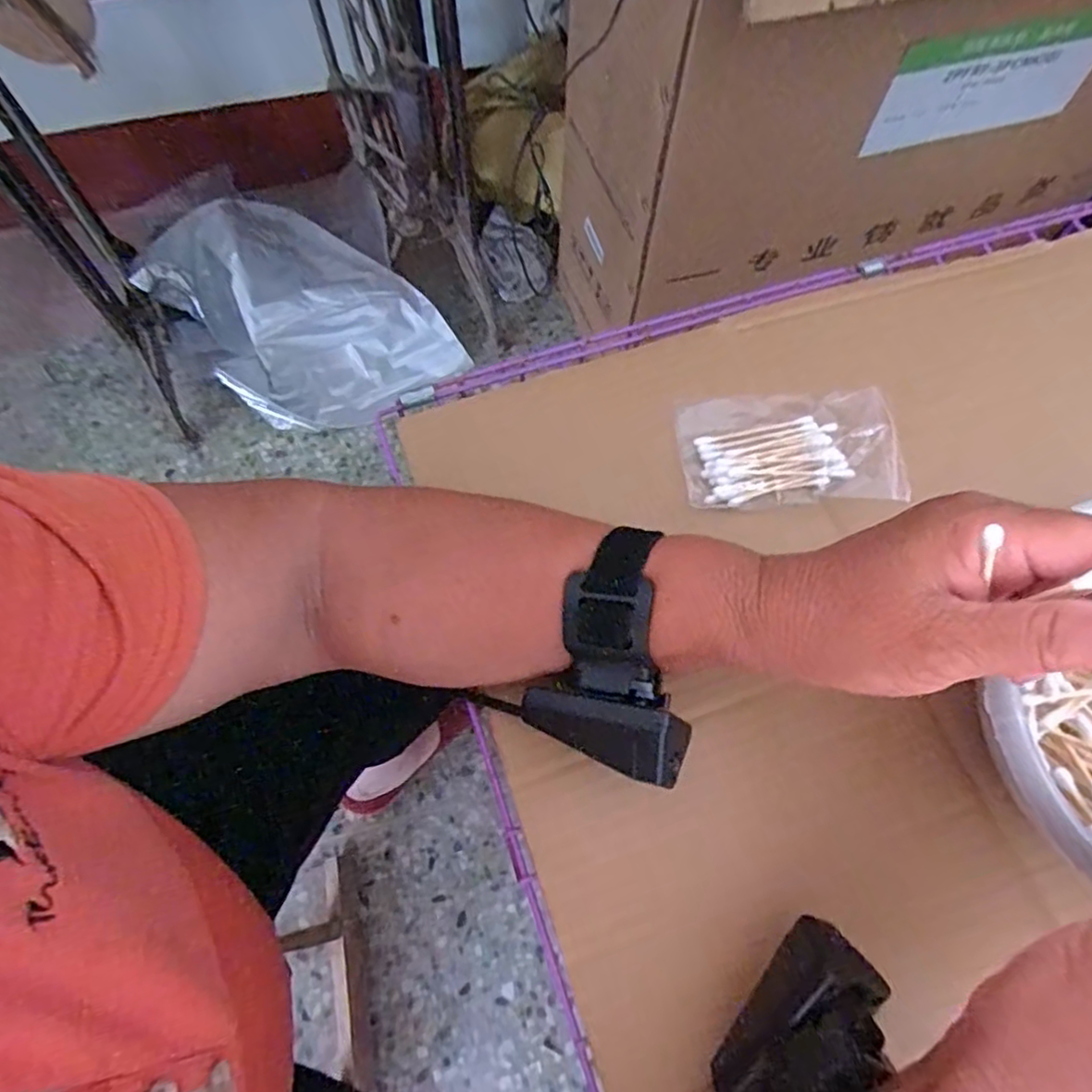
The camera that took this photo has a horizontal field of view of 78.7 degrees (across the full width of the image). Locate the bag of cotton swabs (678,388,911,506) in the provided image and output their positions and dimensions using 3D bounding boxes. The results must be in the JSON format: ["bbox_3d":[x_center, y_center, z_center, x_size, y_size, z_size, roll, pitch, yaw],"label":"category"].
[{"bbox_3d":[0.131,-0.054,0.362,0.110,0.027,0.065,1,67,0],"label":"bag of cotton swabs"}]

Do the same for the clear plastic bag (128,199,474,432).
[{"bbox_3d":[-0.374,-0.362,1.020,0.395,0.211,0.323,40,72,15],"label":"clear plastic bag"}]

